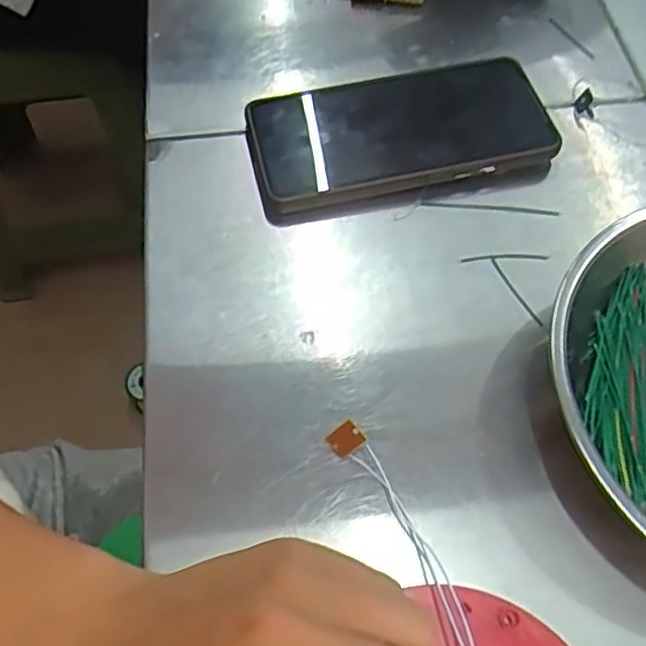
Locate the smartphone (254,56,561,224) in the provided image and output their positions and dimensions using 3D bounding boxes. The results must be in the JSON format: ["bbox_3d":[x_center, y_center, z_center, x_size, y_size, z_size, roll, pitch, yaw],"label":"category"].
[{"bbox_3d":[0.042,-0.107,0.375,0.162,0.014,0.083,-10,62,-5],"label":"smartphone"}]

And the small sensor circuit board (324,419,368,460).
[{"bbox_3d":[0.009,0.050,0.285,0.013,0.017,0.004,55,30,0],"label":"small sensor circuit board"}]

